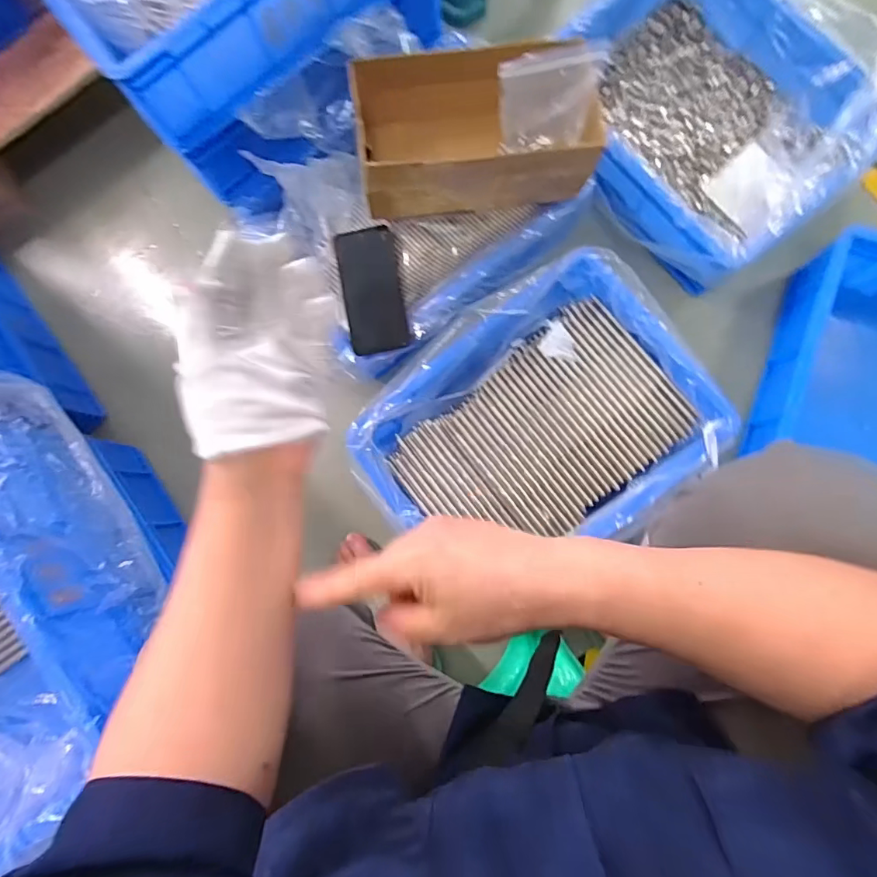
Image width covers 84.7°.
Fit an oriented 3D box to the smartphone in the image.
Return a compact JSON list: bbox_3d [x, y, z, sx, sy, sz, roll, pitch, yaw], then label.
[{"bbox_3d":[-0.088,-0.195,0.632,0.074,0.016,0.161,-10,83,4],"label":"smartphone"}]

